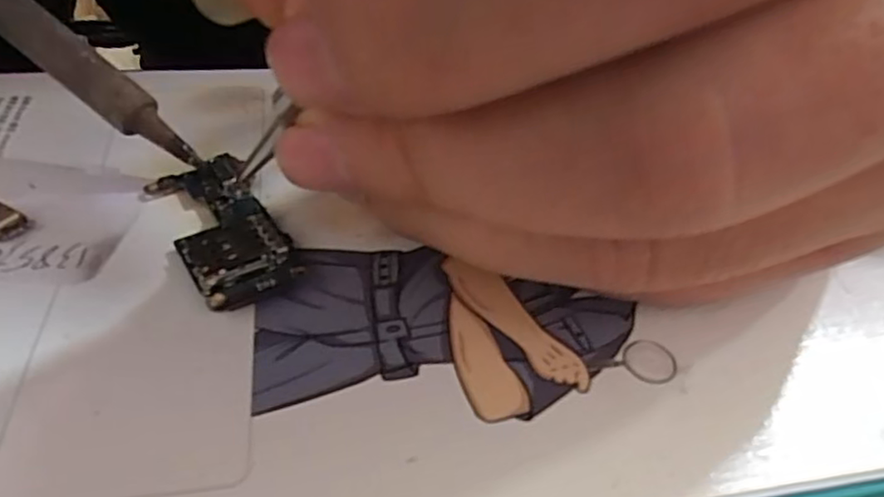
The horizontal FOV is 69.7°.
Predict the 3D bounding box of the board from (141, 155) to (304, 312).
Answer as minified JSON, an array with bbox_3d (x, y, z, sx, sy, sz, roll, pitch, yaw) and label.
[{"bbox_3d":[-0.038,-0.005,0.109,0.017,0.007,0.038,-18,42,-22],"label":"board"}]

